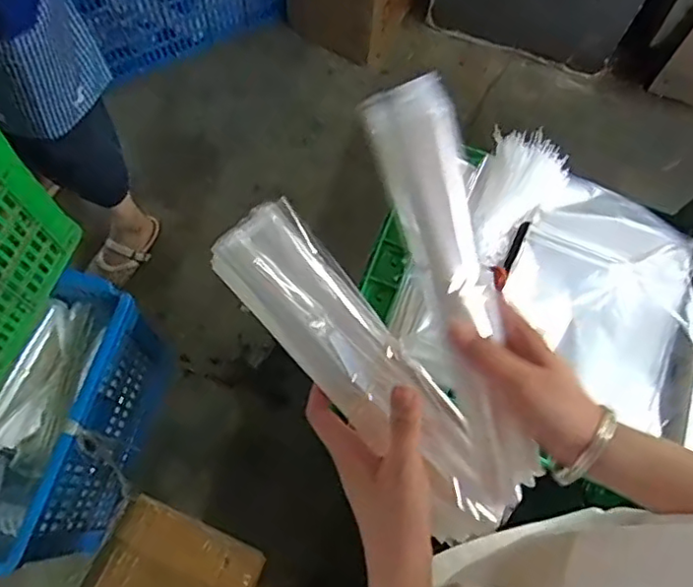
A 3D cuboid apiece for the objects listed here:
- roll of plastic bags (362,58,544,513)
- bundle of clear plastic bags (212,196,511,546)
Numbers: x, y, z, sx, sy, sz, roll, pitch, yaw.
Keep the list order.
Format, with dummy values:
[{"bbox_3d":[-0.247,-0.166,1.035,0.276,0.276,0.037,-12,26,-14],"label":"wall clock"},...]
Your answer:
[{"bbox_3d":[0.074,0.004,0.400,0.055,0.027,0.286,-16,95,-8],"label":"roll of plastic bags"},{"bbox_3d":[0.014,0.050,0.428,0.066,0.030,0.261,-41,90,-15],"label":"bundle of clear plastic bags"}]

